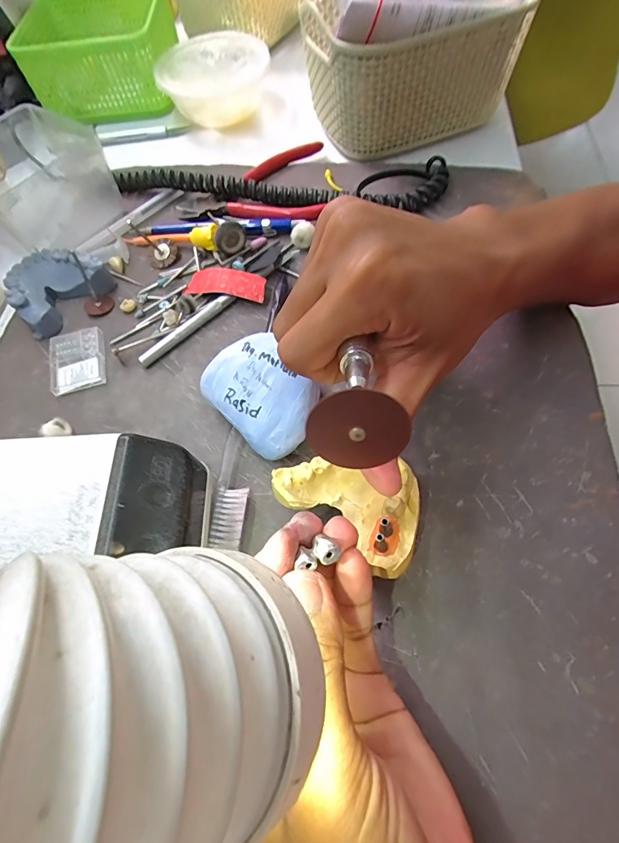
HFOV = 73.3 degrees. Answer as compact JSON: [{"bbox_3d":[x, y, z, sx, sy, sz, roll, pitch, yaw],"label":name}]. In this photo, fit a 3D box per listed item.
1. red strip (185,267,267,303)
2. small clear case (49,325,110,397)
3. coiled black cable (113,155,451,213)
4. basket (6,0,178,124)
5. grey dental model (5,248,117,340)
[{"bbox_3d":[-0.059,-0.098,0.294,0.058,0.010,0.020,11,64,9],"label":"red strip"},{"bbox_3d":[-0.155,-0.041,0.278,0.036,0.008,0.046,-14,63,-3],"label":"small clear case"},{"bbox_3d":[-0.027,-0.202,0.342,0.269,0.020,0.063,7,64,8],"label":"coiled black cable"},{"bbox_3d":[-0.211,-0.371,0.418,0.140,0.059,0.136,-5,63,1],"label":"basket"},{"bbox_3d":[-0.183,-0.099,0.300,0.065,0.023,0.054,-42,68,-16],"label":"grey dental model"}]

